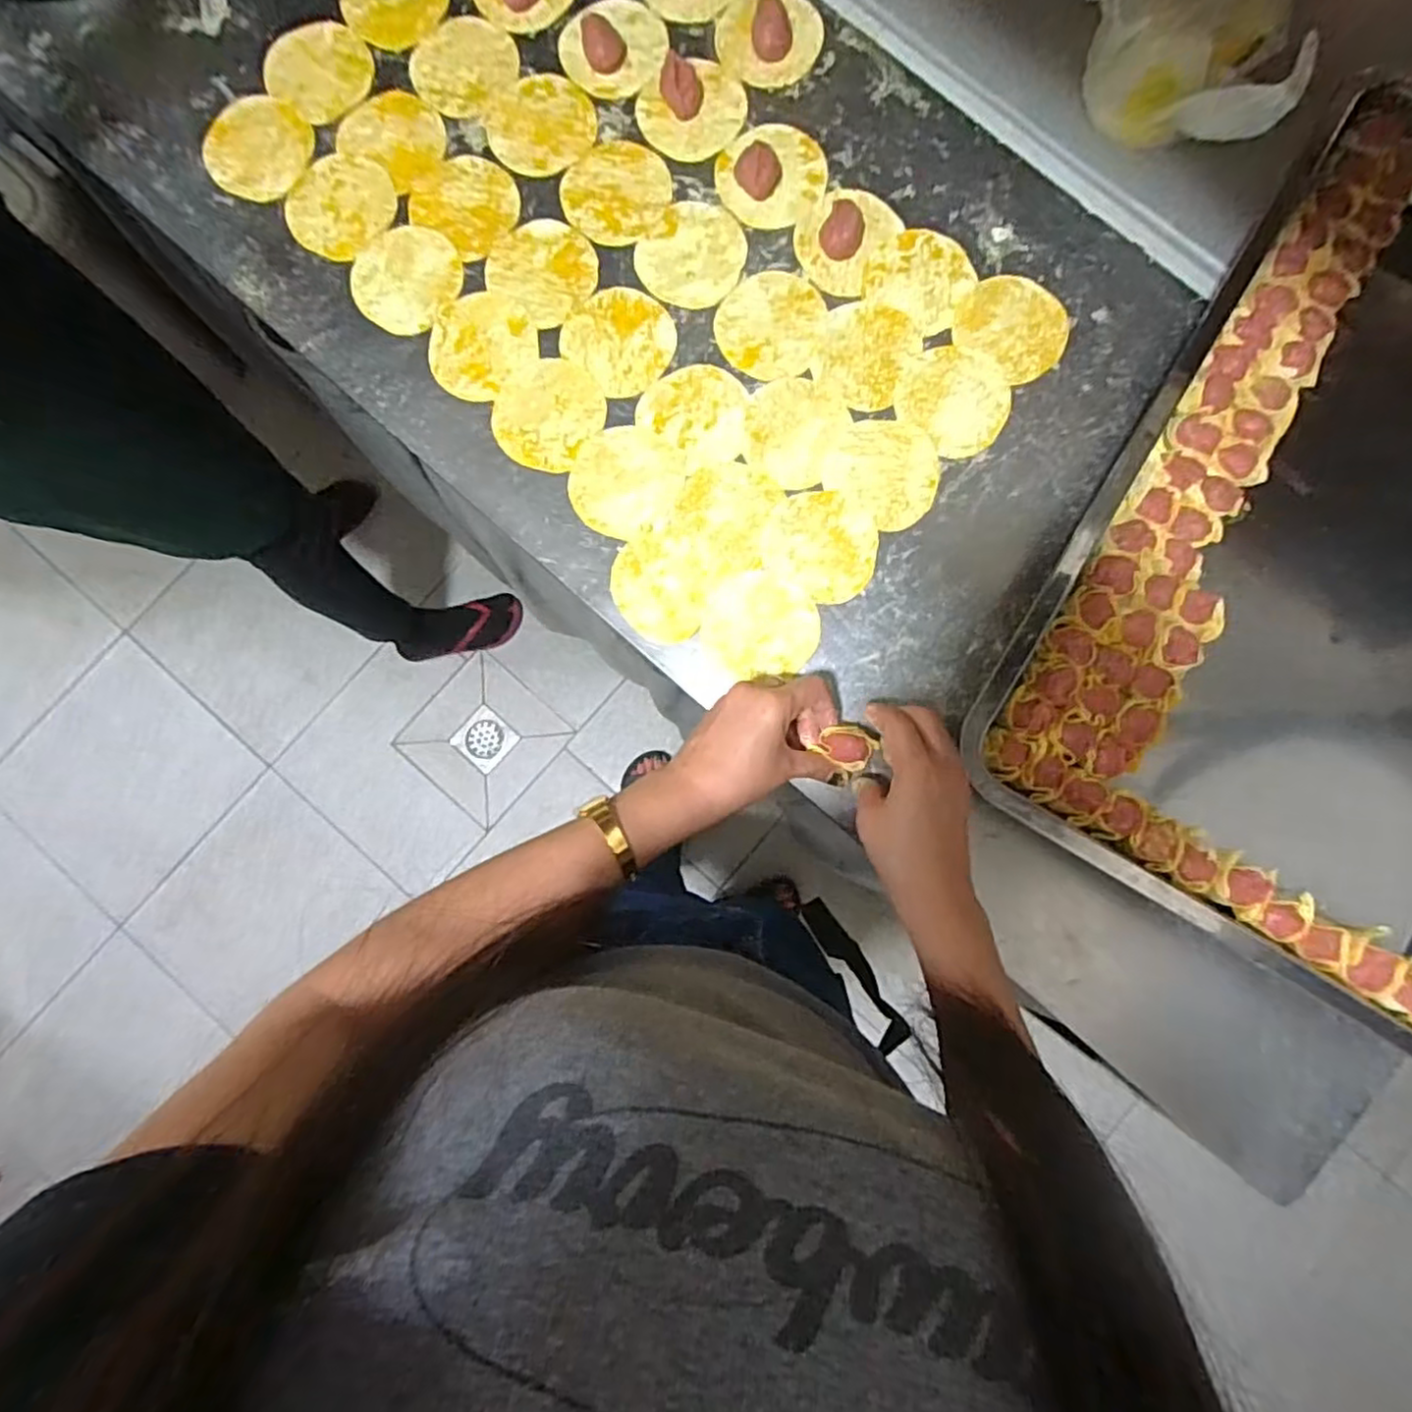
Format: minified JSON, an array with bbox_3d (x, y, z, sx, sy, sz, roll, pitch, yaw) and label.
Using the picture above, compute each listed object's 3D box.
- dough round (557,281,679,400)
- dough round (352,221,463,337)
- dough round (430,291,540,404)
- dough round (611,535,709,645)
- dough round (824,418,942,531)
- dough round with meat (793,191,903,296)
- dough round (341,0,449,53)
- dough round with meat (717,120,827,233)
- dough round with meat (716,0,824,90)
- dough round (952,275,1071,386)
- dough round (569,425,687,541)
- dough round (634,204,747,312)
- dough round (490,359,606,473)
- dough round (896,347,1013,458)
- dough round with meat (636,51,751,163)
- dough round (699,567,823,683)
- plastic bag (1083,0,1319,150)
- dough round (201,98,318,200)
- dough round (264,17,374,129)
[{"bbox_3d":[-0.065,-0.279,0.525,0.083,0.004,0.076,0,85,0],"label":"dough round"},{"bbox_3d":[-0.231,-0.330,0.532,0.078,0.004,0.083,0,85,0],"label":"dough round"},{"bbox_3d":[-0.173,-0.275,0.525,0.075,0.004,0.079,0,85,0],"label":"dough round"},{"bbox_3d":[-0.034,-0.085,0.506,0.068,0.004,0.076,5,85,0],"label":"dough round"},{"bbox_3d":[0.133,-0.175,0.514,0.084,0.004,0.072,40,86,3],"label":"dough round"},{"bbox_3d":[0.105,-0.359,0.523,0.066,0.022,0.080,29,86,2],"label":"dough round with meat"},{"bbox_3d":[-0.247,-0.564,0.552,0.079,0.005,0.080,0,85,0],"label":"dough round"},{"bbox_3d":[0.050,-0.410,0.532,0.082,0.013,0.081,0,85,0],"label":"dough round with meat"},{"bbox_3d":[0.050,-0.521,0.538,0.080,0.014,0.072,3,85,0],"label":"dough round with meat"},{"bbox_3d":[0.233,-0.288,0.524,0.081,0.004,0.074,0,85,0],"label":"dough round"},{"bbox_3d":[-0.060,-0.166,0.515,0.082,0.004,0.081,0,85,0],"label":"dough round"},{"bbox_3d":[-0.008,-0.345,0.531,0.076,0.004,0.082,0,85,0],"label":"dough round"},{"bbox_3d":[-0.119,-0.220,0.521,0.078,0.004,0.082,0,85,0],"label":"dough round"},{"bbox_3d":[0.186,-0.230,0.518,0.081,0.004,0.076,0,85,0],"label":"dough round"},{"bbox_3d":[-0.008,-0.463,0.531,0.082,0.024,0.075,0,85,0],"label":"dough round with meat"},{"bbox_3d":[0.039,-0.058,0.500,0.082,0.004,0.076,0,85,0],"label":"dough round"},{"bbox_3d":[0.339,-0.468,0.492,0.153,0.094,0.086,27,85,2],"label":"plastic bag"},{"bbox_3d":[-0.349,-0.435,0.541,0.076,0.005,0.082,0,85,0],"label":"dough round"},{"bbox_3d":[-0.305,-0.503,0.549,0.081,0.006,0.081,0,85,0],"label":"dough round"}]

